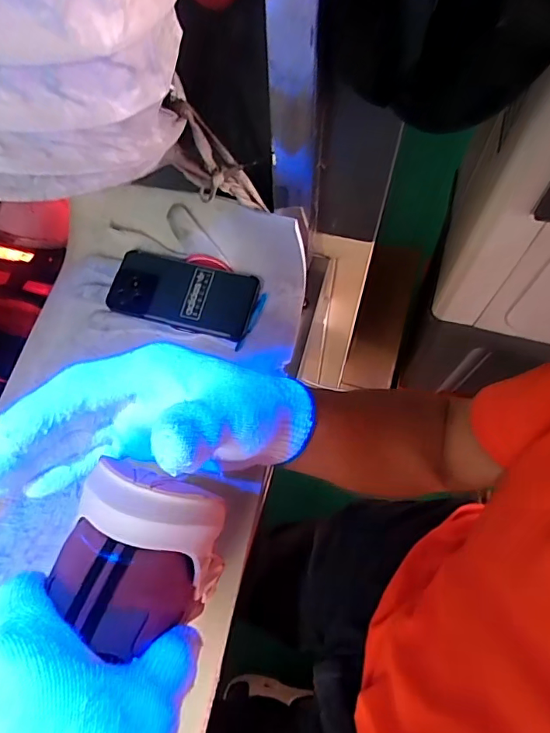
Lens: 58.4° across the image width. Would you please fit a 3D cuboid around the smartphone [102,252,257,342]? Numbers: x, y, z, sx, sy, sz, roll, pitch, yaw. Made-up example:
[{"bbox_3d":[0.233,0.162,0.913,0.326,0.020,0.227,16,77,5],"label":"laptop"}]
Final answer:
[{"bbox_3d":[-0.106,-0.087,0.563,0.164,0.017,0.083,15,67,8],"label":"smartphone"}]

